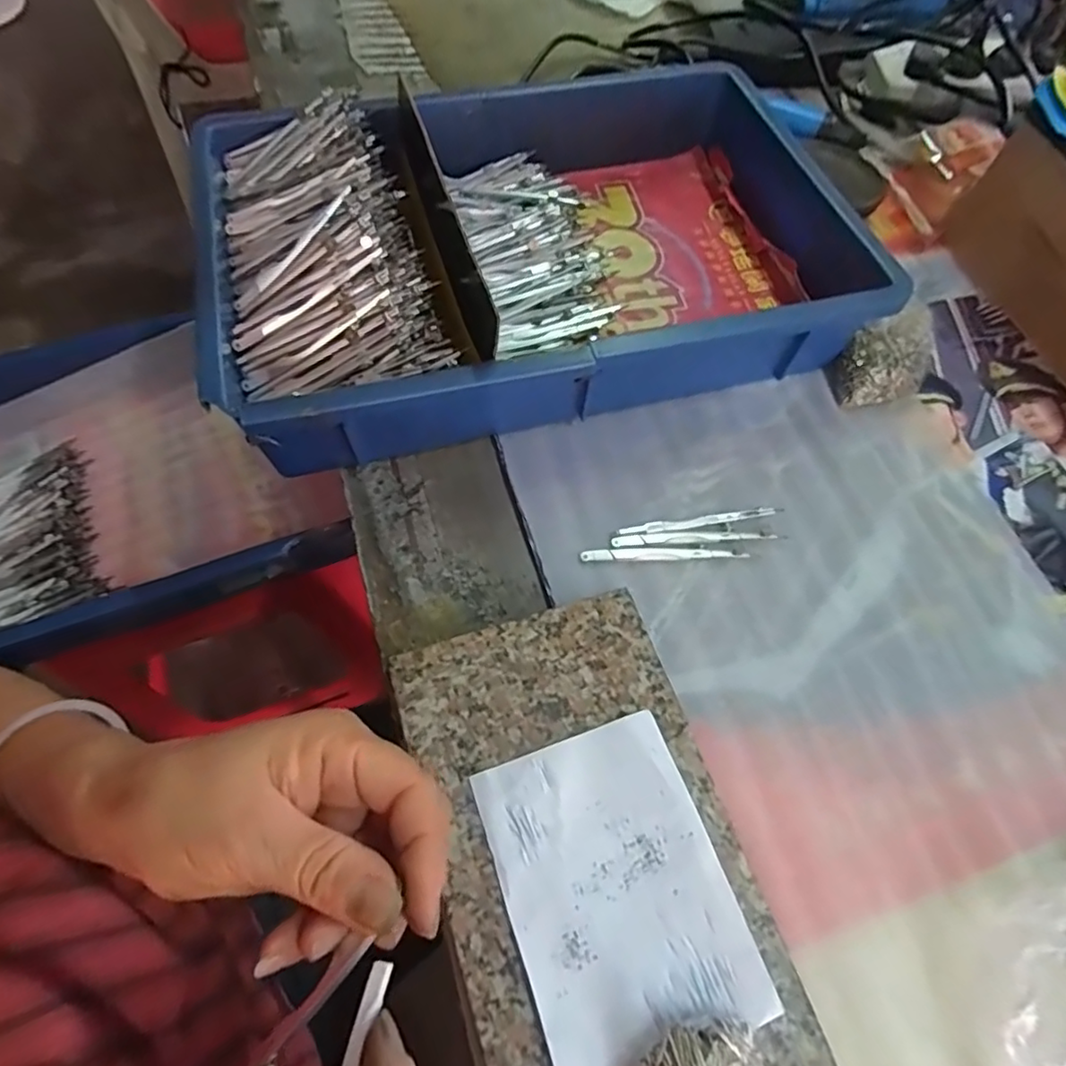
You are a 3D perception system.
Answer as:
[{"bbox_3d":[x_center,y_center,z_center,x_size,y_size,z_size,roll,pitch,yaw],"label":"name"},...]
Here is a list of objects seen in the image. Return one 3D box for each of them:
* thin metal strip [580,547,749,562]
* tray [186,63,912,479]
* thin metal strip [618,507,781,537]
[{"bbox_3d":[0.080,0.012,0.364,0.100,0.004,0.008,-1,63,-3],"label":"thin metal strip"},{"bbox_3d":[-0.002,-0.204,0.426,0.414,0.088,0.277,-14,64,-9],"label":"tray"},{"bbox_3d":[0.105,-0.007,0.375,0.105,0.004,0.008,-7,63,-6],"label":"thin metal strip"}]

